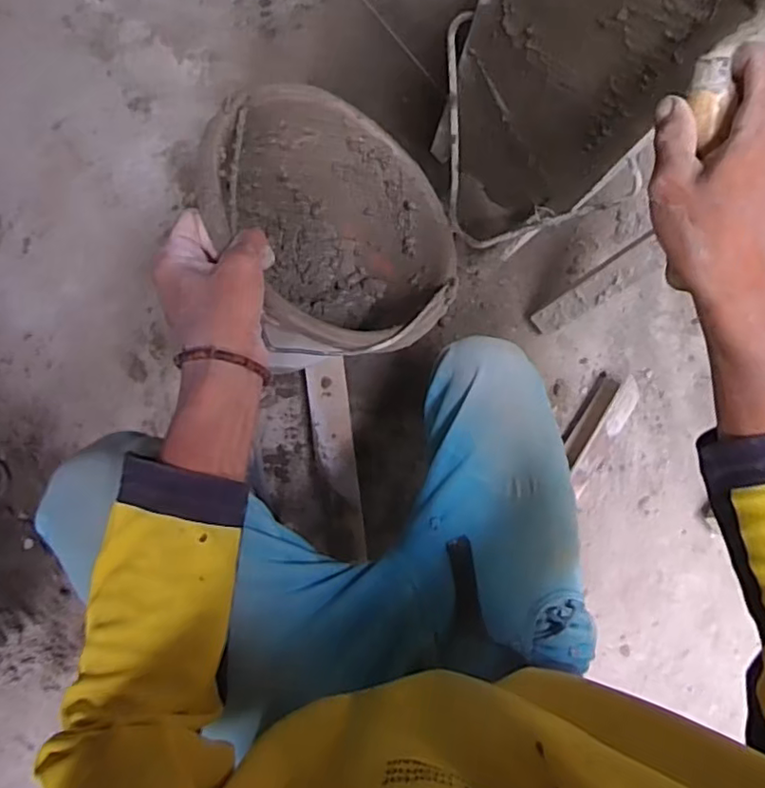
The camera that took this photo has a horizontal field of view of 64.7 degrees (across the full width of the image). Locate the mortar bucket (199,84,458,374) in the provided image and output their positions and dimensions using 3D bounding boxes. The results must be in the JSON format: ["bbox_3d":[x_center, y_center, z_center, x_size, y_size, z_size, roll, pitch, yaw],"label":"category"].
[{"bbox_3d":[-0.076,-0.116,0.534,0.216,0.185,0.251,48,43,-12],"label":"mortar bucket"}]

